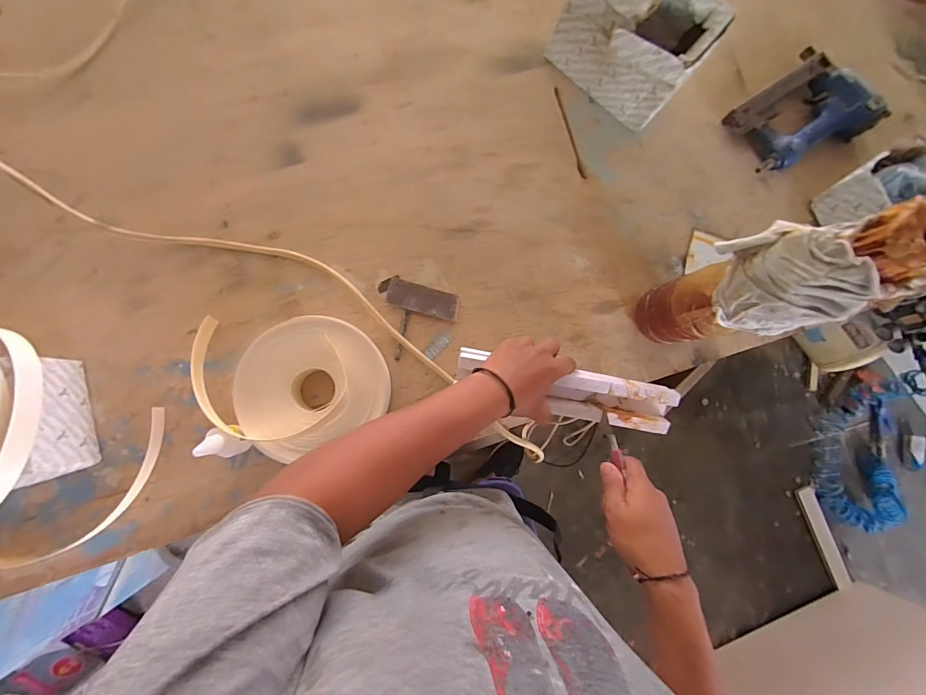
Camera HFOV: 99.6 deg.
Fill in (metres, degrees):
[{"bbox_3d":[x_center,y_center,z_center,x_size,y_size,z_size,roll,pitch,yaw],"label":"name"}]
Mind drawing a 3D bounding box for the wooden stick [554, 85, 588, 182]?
[{"bbox_3d":[0.164,-0.329,0.602,0.011,0.005,0.149,-17,86,-8],"label":"wooden stick"}]

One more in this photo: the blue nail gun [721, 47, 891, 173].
[{"bbox_3d":[0.531,-0.362,0.611,0.192,0.049,0.148,-35,89,-9],"label":"blue nail gun"}]

